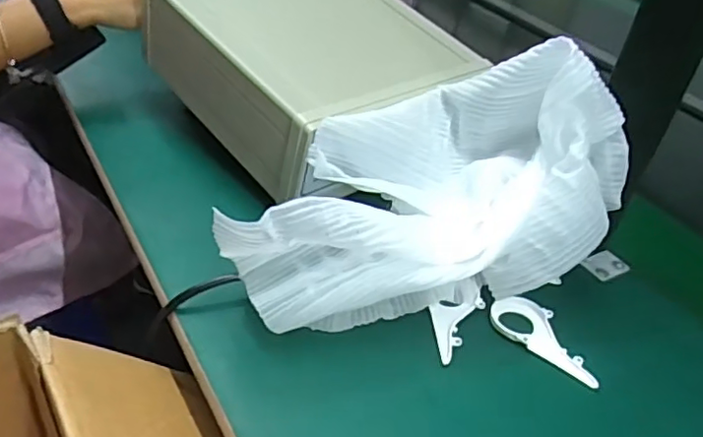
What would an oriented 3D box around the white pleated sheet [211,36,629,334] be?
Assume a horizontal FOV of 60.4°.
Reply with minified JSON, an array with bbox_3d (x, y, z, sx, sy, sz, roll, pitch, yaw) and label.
[{"bbox_3d":[0.055,-0.037,0.478,0.318,0.160,0.176,-8,41,-17],"label":"white pleated sheet"}]

